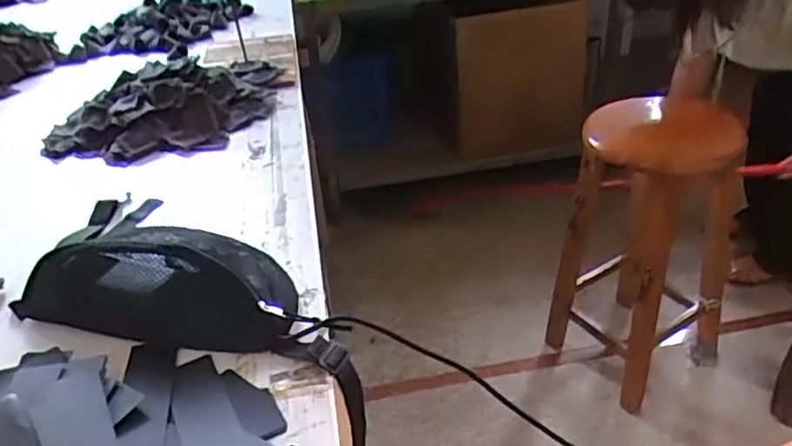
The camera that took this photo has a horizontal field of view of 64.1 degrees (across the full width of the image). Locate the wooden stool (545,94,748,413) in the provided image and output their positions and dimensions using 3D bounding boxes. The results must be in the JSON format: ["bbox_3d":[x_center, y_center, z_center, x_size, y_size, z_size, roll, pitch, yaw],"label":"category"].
[{"bbox_3d":[0.553,0.053,1.397,0.326,0.601,0.313,-29,41,-31],"label":"wooden stool"}]

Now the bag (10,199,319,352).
[{"bbox_3d":[-0.229,0.041,0.640,0.296,0.069,0.149,8,36,18],"label":"bag"}]

